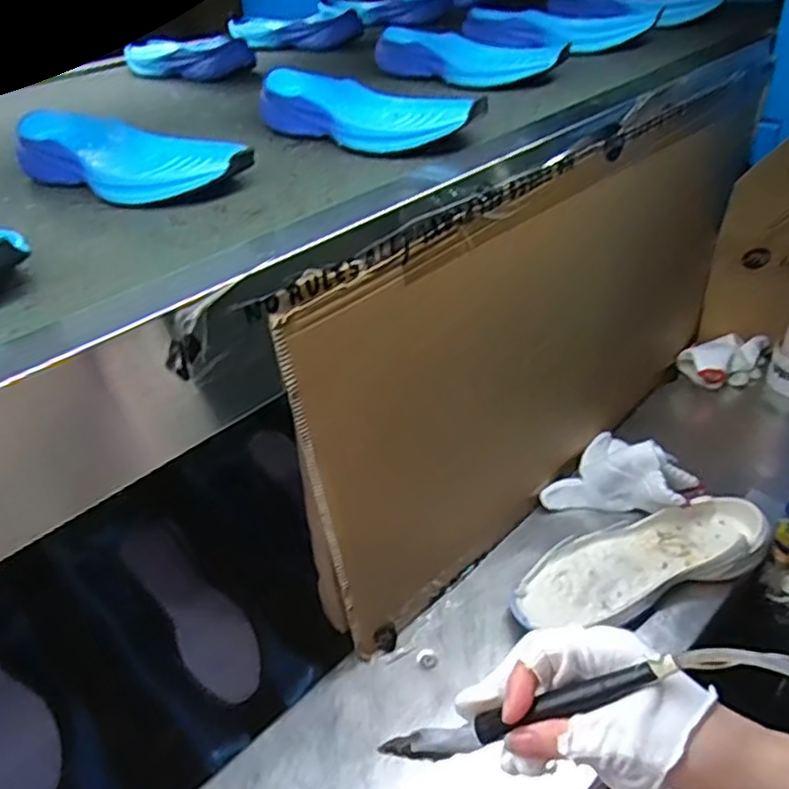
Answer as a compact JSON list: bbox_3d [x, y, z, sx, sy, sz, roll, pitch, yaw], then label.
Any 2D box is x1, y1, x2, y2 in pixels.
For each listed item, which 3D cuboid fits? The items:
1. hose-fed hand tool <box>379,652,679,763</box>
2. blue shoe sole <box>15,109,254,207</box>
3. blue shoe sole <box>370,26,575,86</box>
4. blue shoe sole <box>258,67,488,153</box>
[{"bbox_3d":[0.062,0.170,0.360,0.146,0.025,0.012,-29,29,20],"label":"hose-fed hand tool"},{"bbox_3d":[-0.221,-0.195,0.557,0.232,0.050,0.082,19,42,31],"label":"blue shoe sole"},{"bbox_3d":[0.078,-0.381,0.770,0.073,0.052,0.229,-32,43,-33],"label":"blue shoe sole"},{"bbox_3d":[-0.026,-0.256,0.617,0.237,0.046,0.084,22,43,34],"label":"blue shoe sole"}]

